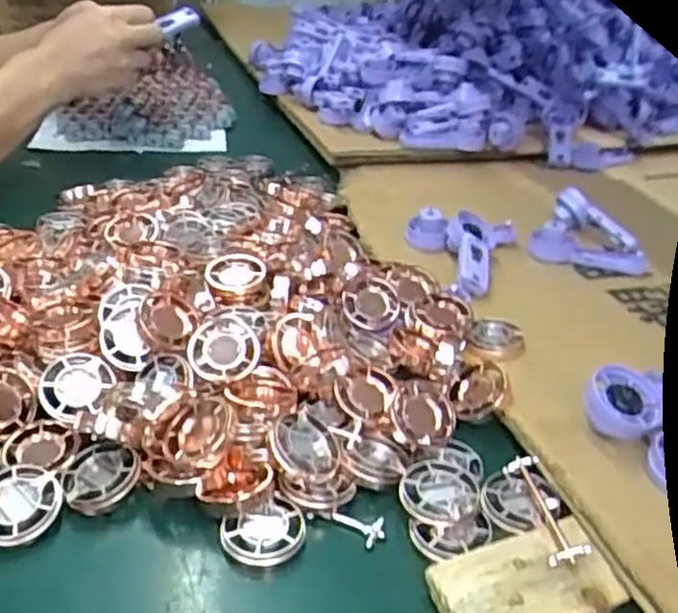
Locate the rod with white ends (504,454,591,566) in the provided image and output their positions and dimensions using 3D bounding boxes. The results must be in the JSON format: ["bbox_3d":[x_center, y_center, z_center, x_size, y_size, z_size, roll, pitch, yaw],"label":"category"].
[{"bbox_3d":[0.101,0.098,0.355,0.018,0.013,0.072,0,33,-9],"label":"rod with white ends"}]

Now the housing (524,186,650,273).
[{"bbox_3d":[0.210,-0.057,0.593,0.087,0.037,0.073,22,36,24],"label":"housing"}]

